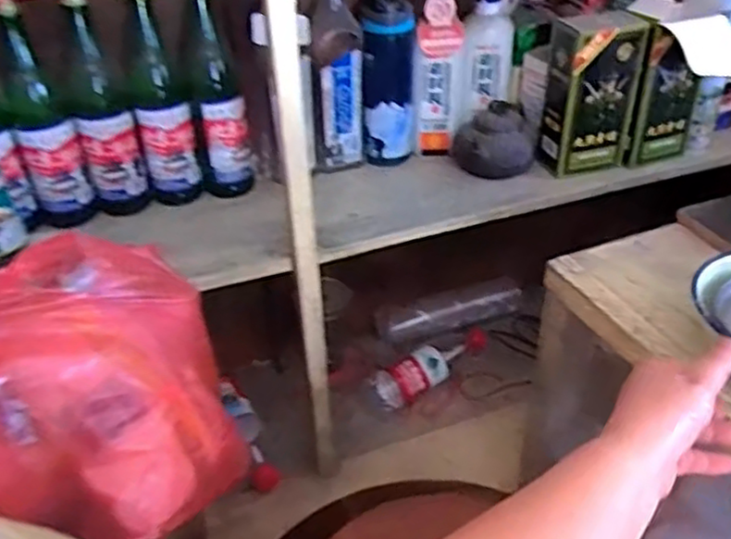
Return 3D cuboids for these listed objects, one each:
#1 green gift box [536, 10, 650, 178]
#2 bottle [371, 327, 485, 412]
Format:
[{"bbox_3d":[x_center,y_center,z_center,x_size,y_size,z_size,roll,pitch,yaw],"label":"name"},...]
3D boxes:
[{"bbox_3d":[0.278,-0.218,0.851,0.098,0.183,0.069,-11,36,-13],"label":"green gift box"},{"bbox_3d":[0.111,0.148,1.059,0.226,0.061,0.053,-24,40,-28],"label":"bottle"}]

